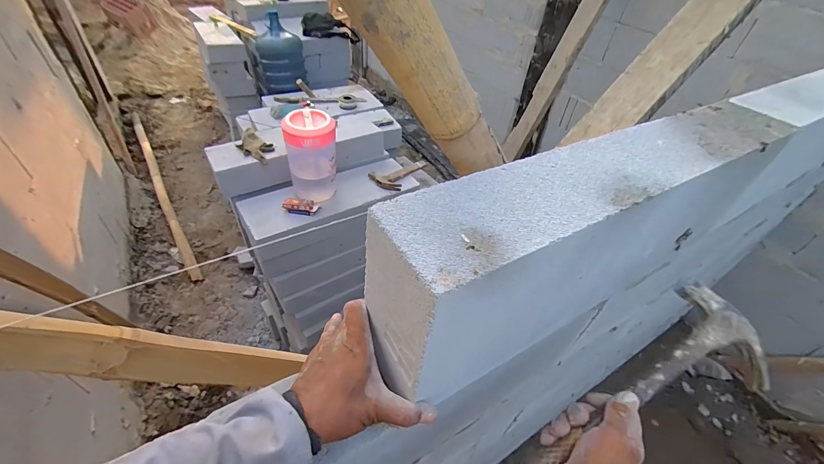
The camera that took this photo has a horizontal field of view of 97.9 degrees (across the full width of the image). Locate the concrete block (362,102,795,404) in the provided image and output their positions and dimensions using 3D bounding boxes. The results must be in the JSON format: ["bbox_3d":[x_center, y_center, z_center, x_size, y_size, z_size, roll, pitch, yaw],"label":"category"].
[{"bbox_3d":[0.203,0.001,0.416,0.524,0.185,0.098,-20,46,-25],"label":"concrete block"}]

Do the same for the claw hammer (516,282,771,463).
[{"bbox_3d":[0.212,0.180,0.364,0.339,0.027,0.102,-31,48,-8],"label":"claw hammer"}]

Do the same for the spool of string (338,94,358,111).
[{"bbox_3d":[-0.310,-0.630,1.735,0.090,0.050,0.102,-3,44,-10],"label":"spool of string"}]

